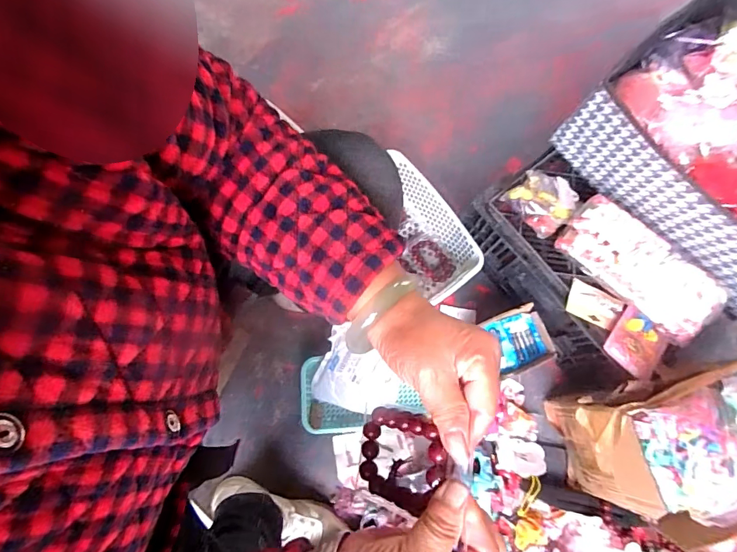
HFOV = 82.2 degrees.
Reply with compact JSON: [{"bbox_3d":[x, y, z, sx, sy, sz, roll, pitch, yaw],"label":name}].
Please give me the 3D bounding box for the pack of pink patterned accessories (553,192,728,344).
[{"bbox_3d":[0.396,-0.010,0.629,0.095,0.065,0.235,-43,81,-13],"label":"pack of pink patterned accessories"}]

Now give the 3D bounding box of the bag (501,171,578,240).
[{"bbox_3d":[0.278,-0.123,0.672,0.104,0.030,0.093,-43,81,-13],"label":"bag"}]

